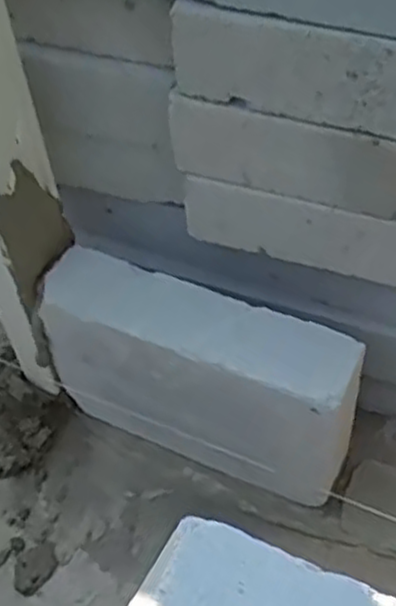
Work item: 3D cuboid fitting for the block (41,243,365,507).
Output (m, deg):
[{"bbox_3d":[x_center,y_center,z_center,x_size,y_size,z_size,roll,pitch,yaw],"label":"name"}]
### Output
[{"bbox_3d":[0.000,0.079,0.735,0.285,0.202,0.075,19,54,20],"label":"block"}]

